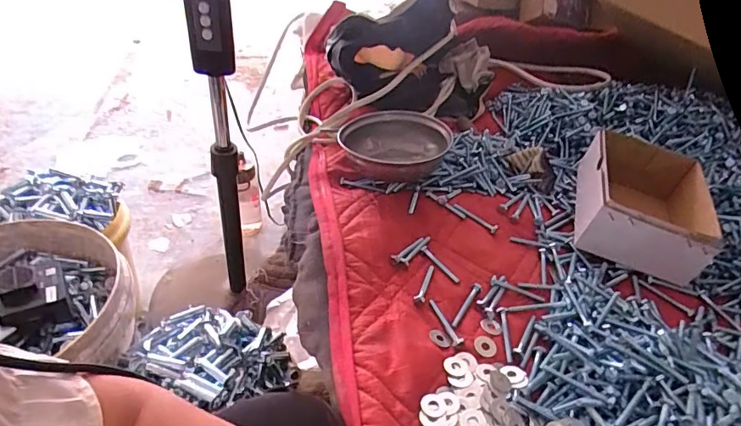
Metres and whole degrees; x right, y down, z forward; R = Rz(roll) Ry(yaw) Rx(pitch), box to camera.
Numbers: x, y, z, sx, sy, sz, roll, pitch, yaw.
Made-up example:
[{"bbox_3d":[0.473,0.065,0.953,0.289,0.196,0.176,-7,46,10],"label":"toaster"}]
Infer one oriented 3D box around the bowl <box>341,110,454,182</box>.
[{"bbox_3d":[0.027,-0.085,0.645,0.140,0.068,0.140,4,41,-3],"label":"bowl"}]

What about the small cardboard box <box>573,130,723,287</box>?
[{"bbox_3d":[0.334,-0.009,0.587,0.136,0.080,0.168,15,41,9],"label":"small cardboard box"}]

